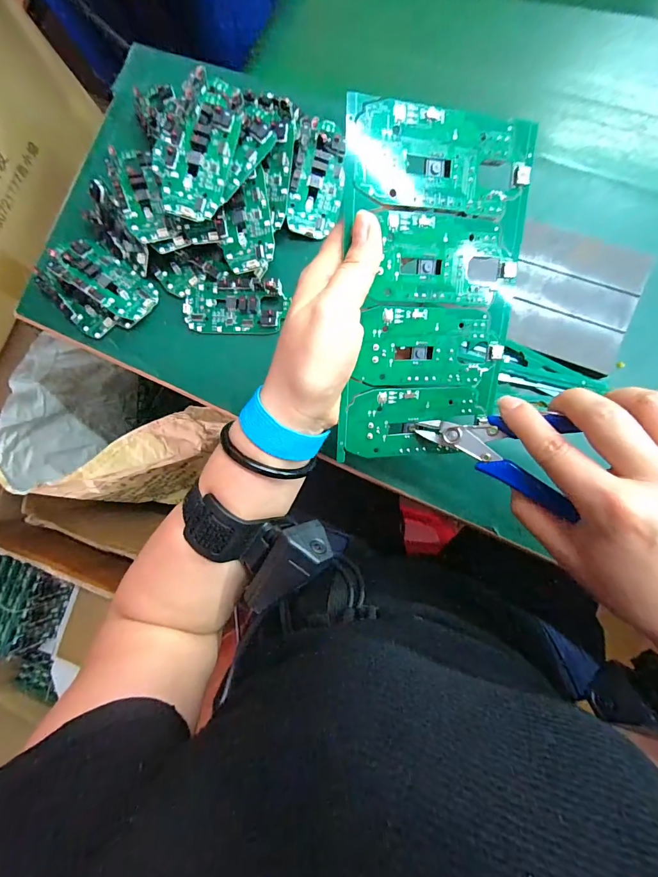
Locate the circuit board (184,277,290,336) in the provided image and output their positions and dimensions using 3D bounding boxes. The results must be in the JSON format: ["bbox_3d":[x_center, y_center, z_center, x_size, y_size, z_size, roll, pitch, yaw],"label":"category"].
[{"bbox_3d":[-0.085,-0.117,0.329,0.090,0.006,0.047,3,90,10],"label":"circuit board"}]

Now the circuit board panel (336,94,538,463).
[{"bbox_3d":[0.060,-0.080,0.219,0.106,0.004,0.187,-4,109,-13],"label":"circuit board panel"}]

